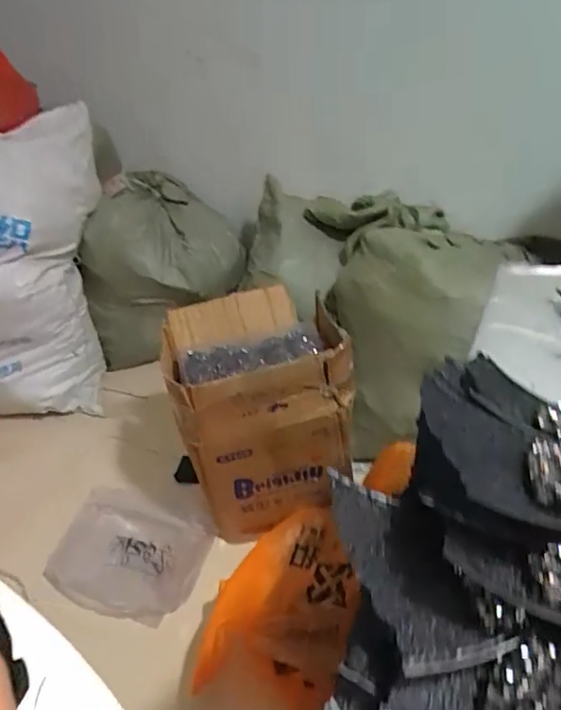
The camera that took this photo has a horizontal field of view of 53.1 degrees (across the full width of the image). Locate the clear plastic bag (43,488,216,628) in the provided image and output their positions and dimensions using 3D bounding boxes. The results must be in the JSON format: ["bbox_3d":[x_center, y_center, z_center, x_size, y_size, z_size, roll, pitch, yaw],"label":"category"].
[{"bbox_3d":[-0.313,0.403,1.177,0.324,0.077,0.282,10,39,19],"label":"clear plastic bag"}]

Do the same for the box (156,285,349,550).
[{"bbox_3d":[-0.050,0.110,1.187,0.322,0.380,0.351,-11,37,-8],"label":"box"}]

